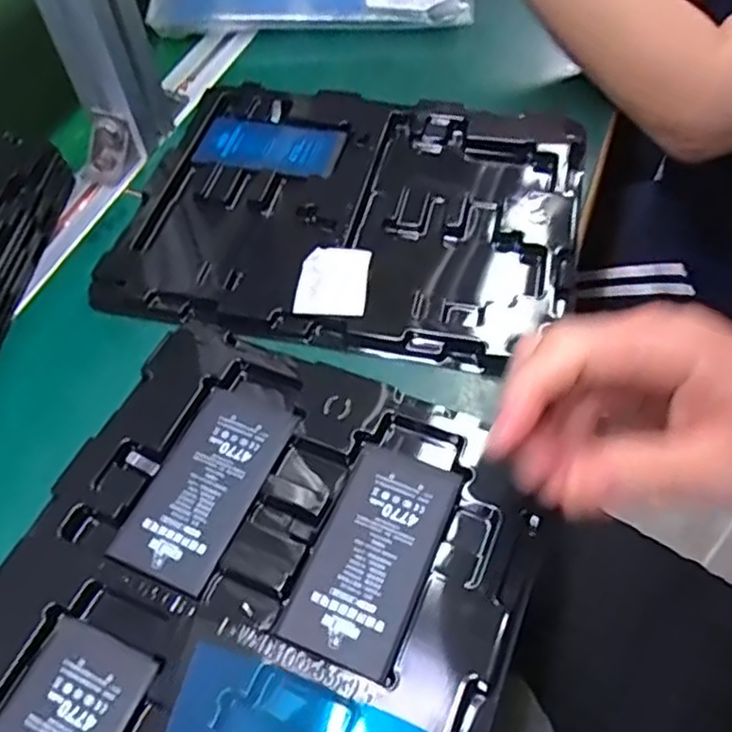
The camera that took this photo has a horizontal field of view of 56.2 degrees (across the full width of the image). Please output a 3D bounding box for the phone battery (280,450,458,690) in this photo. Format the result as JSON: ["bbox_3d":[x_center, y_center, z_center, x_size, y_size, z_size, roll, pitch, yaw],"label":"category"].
[{"bbox_3d":[0.004,0.082,0.306,0.050,0.005,0.098,18,58,17],"label":"phone battery"}]

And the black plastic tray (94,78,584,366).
[{"bbox_3d":[-0.008,-0.104,0.434,0.273,0.019,0.213,8,56,11],"label":"black plastic tray"}]

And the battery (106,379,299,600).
[{"bbox_3d":[-0.075,0.053,0.332,0.051,0.006,0.106,18,58,17],"label":"battery"}]

